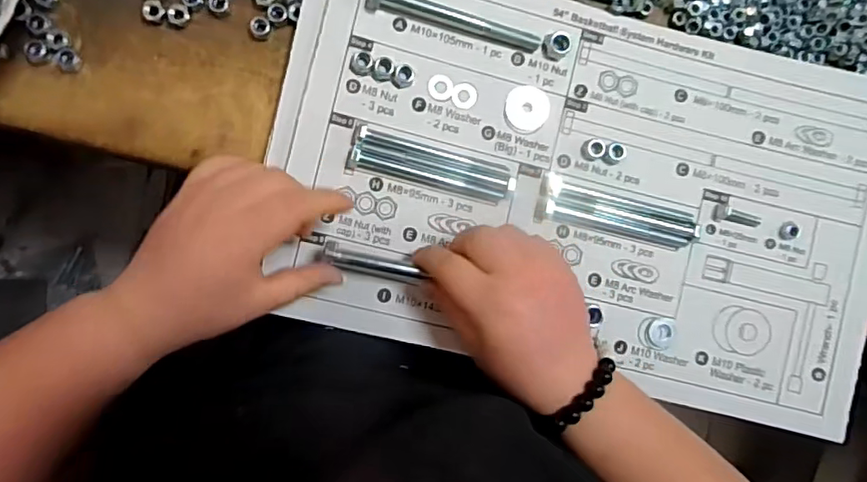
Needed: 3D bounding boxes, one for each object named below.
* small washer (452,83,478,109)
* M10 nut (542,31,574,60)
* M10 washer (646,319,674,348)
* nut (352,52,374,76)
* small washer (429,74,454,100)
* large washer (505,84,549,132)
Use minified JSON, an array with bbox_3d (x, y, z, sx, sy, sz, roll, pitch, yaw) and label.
[{"bbox_3d":[0.020,-0.094,0.361,0.016,0.004,0.017,0,90,-6],"label":"small washer"},{"bbox_3d":[0.081,-0.128,0.366,0.019,0.007,0.019,0,90,-6],"label":"M10 nut"},{"bbox_3d":[0.149,0.061,0.369,0.019,0.004,0.020,0,90,-6],"label":"M10 washer"},{"bbox_3d":[-0.044,-0.111,0.349,0.013,0.008,0.013,0,90,-6],"label":"nut"},{"bbox_3d":[0.005,-0.099,0.359,0.016,0.004,0.017,0,90,-6],"label":"small washer"},{"bbox_3d":[0.061,-0.086,0.365,0.028,0.004,0.030,0,90,-6],"label":"large washer"}]

